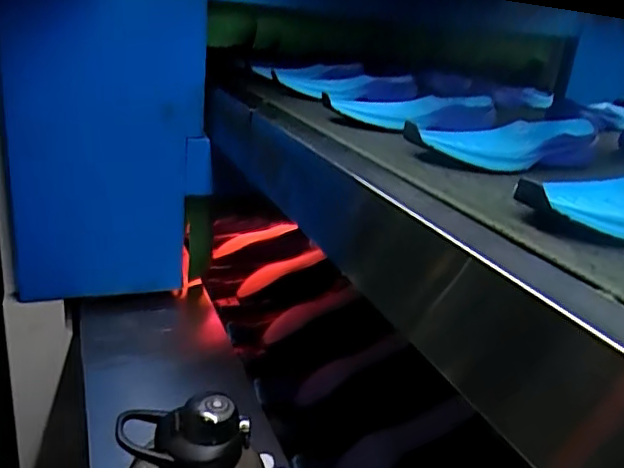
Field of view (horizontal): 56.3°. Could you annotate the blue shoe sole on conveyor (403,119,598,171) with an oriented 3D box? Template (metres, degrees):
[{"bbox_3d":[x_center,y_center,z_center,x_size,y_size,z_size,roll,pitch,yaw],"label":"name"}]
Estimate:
[{"bbox_3d":[0.217,-0.110,0.671,0.239,0.040,0.097,-6,26,-28],"label":"blue shoe sole on conveyor"}]

